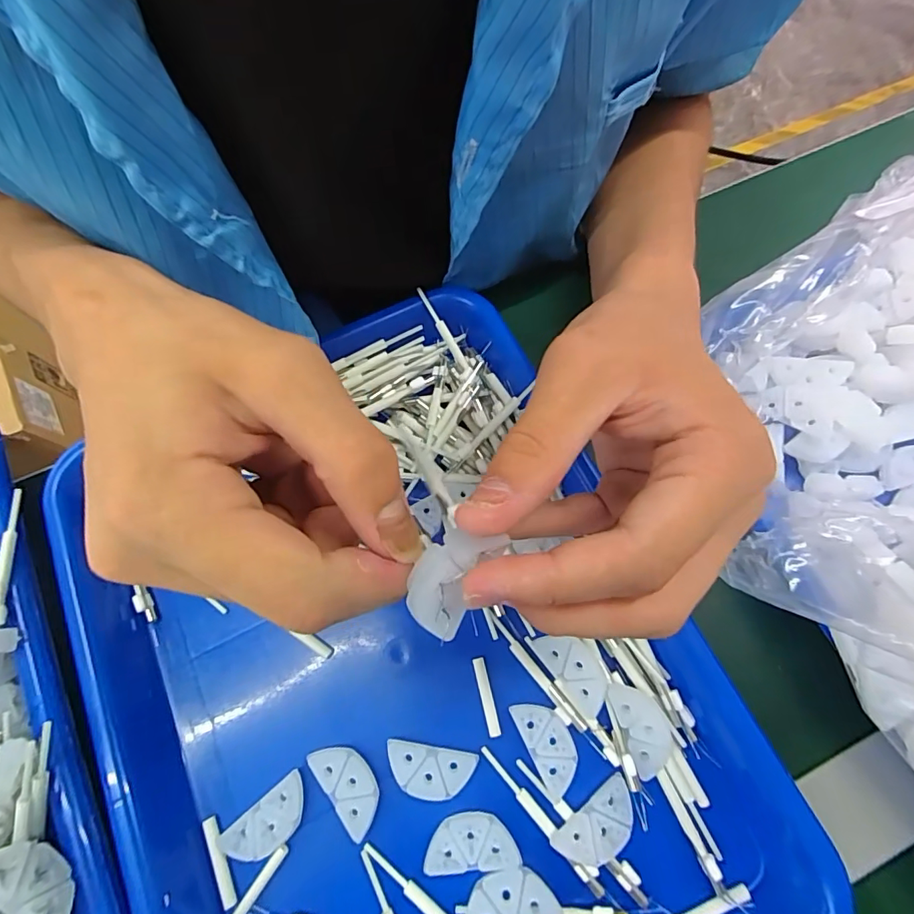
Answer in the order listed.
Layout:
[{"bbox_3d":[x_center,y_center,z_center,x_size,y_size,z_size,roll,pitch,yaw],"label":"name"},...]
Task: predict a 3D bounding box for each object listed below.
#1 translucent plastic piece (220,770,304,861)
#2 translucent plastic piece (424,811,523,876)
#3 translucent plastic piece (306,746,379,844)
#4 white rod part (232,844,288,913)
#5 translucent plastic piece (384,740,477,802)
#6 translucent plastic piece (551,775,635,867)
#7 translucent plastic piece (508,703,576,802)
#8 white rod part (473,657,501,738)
[{"bbox_3d":[-0.081,0.157,0.211,0.038,0.005,0.020,-39,75,-11],"label":"translucent plastic piece"},{"bbox_3d":[0.005,0.162,0.207,0.038,0.004,0.020,-8,71,-2],"label":"translucent plastic piece"},{"bbox_3d":[-0.047,0.143,0.216,0.020,0.004,0.038,-36,74,-10],"label":"translucent plastic piece"},{"bbox_3d":[-0.083,0.179,0.204,0.005,0.004,0.035,34,75,11],"label":"white rod part"},{"bbox_3d":[-0.012,0.138,0.216,0.039,0.004,0.019,7,72,3],"label":"translucent plastic piece"},{"bbox_3d":[0.060,0.155,0.206,0.038,0.006,0.019,-36,74,-11],"label":"translucent plastic piece"},{"bbox_3d":[0.040,0.127,0.218,0.020,0.004,0.039,-26,73,-8],"label":"translucent plastic piece"},{"bbox_3d":[0.014,0.111,0.228,0.006,0.004,0.033,-12,72,-3],"label":"white rod part"}]

